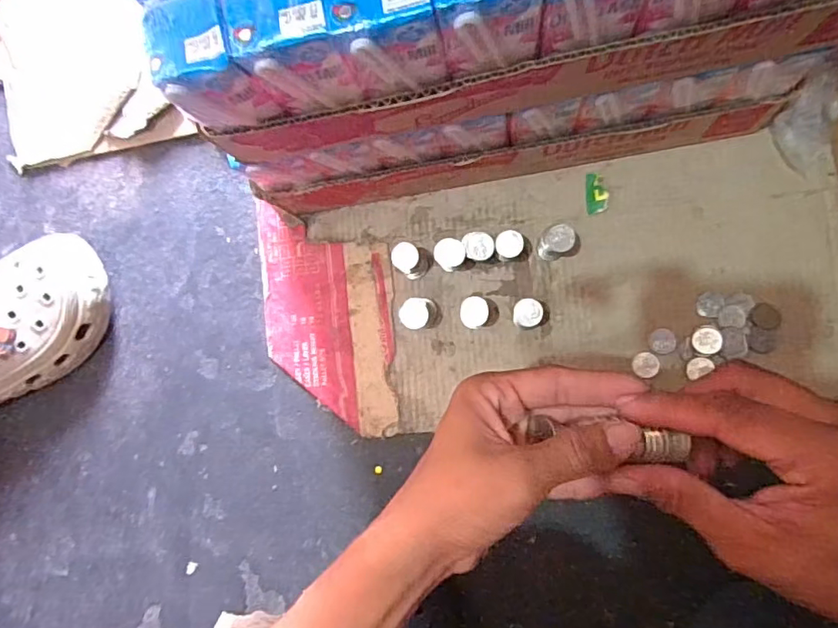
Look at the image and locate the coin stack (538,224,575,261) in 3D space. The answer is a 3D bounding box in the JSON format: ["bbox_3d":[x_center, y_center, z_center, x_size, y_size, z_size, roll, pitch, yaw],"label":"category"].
[{"bbox_3d":[0.114,-0.058,0.459,0.025,0.045,0.022,2,87,9],"label":"coin stack"}]

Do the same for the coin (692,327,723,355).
[{"bbox_3d":[0.237,0.022,0.454,0.022,0.004,0.021,-1,86,9],"label":"coin"}]

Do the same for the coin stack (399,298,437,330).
[{"bbox_3d":[0.000,0.000,0.476,0.025,0.046,0.026,0,87,9],"label":"coin stack"}]

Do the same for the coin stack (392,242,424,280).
[{"bbox_3d":[-0.008,-0.046,0.482,0.022,0.043,0.025,-40,82,4],"label":"coin stack"}]

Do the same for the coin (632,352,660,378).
[{"bbox_3d":[0.190,0.043,0.462,0.020,0.004,0.022,-3,78,15],"label":"coin"}]

